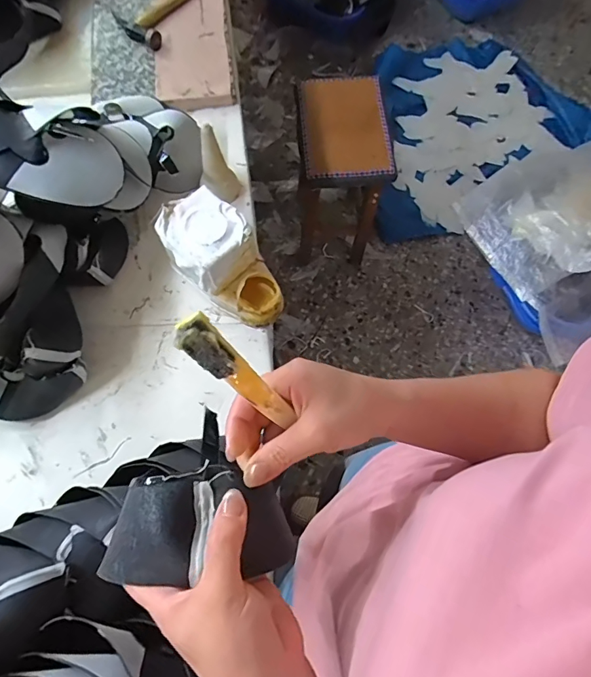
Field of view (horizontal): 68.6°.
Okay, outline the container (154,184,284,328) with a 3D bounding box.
[{"bbox_3d":[-0.114,-0.115,0.682,0.121,0.117,0.207,-34,75,-13],"label":"container"}]

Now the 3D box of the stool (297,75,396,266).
[{"bbox_3d":[0.135,-0.476,1.347,0.259,0.531,0.274,-3,71,-3],"label":"stool"}]

